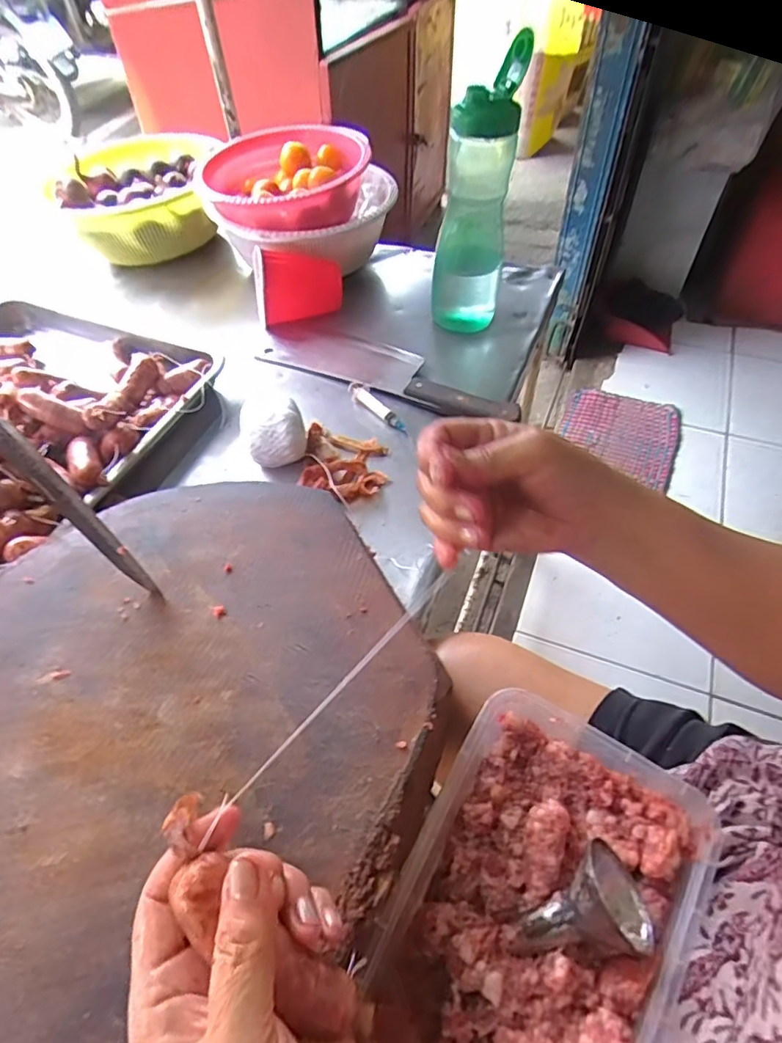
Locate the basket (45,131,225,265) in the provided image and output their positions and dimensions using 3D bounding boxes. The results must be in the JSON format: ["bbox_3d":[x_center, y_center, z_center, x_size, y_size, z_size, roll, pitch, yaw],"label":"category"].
[{"bbox_3d":[-0.383,-0.505,0.858,0.231,0.101,0.226,-4,52,-2],"label":"basket"}]

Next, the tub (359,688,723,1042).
[{"bbox_3d":[0.073,0.249,0.324,0.159,0.072,0.258,31,59,22],"label":"tub"}]

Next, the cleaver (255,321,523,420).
[{"bbox_3d":[-0.006,-0.202,0.675,0.355,0.033,0.101,21,56,16],"label":"cleaver"}]

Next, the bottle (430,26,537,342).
[{"bbox_3d":[0.098,-0.370,0.649,0.085,0.284,0.080,4,53,4],"label":"bottle"}]

